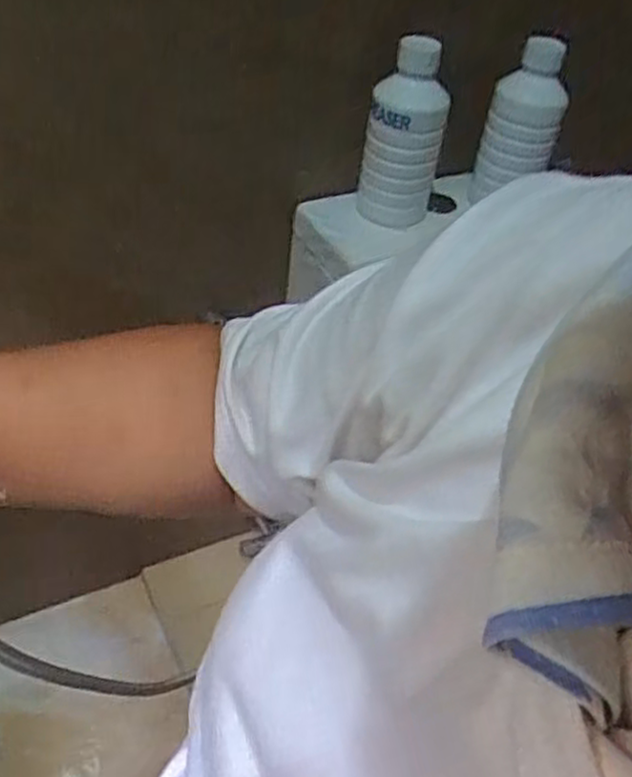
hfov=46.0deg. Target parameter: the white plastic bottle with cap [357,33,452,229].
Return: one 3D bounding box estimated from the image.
[{"bbox_3d":[0.106,-0.296,0.891,0.090,0.215,0.068,11,44,3],"label":"white plastic bottle with cap"}]

